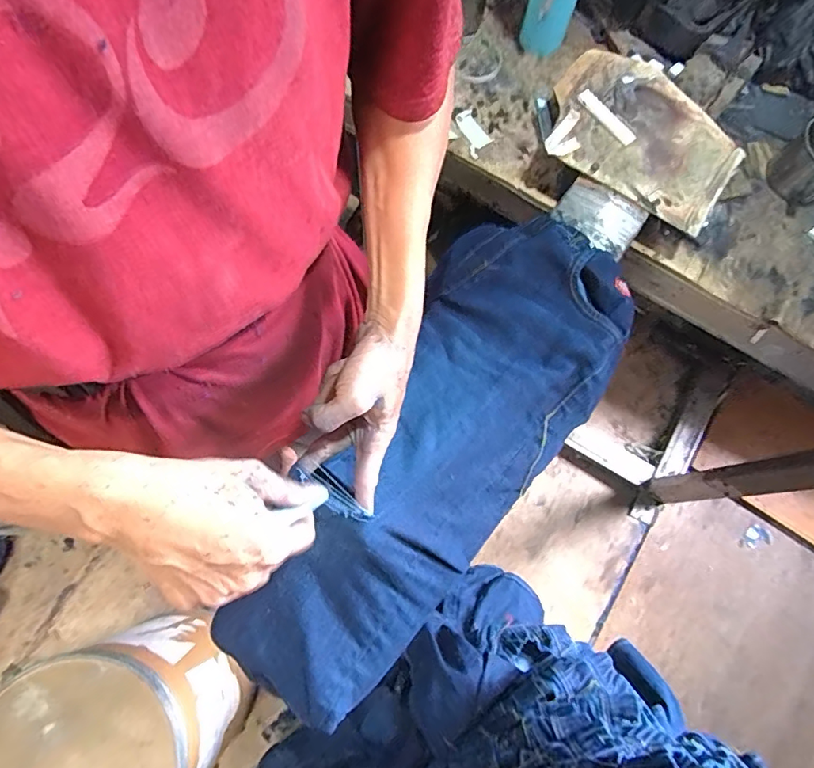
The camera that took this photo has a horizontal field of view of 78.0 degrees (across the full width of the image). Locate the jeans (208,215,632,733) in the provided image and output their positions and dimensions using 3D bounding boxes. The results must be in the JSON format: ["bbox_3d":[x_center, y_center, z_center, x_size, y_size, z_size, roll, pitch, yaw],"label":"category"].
[{"bbox_3d":[0.032,0.053,0.478,0.205,0.076,0.528,32,76,10],"label":"jeans"}]

